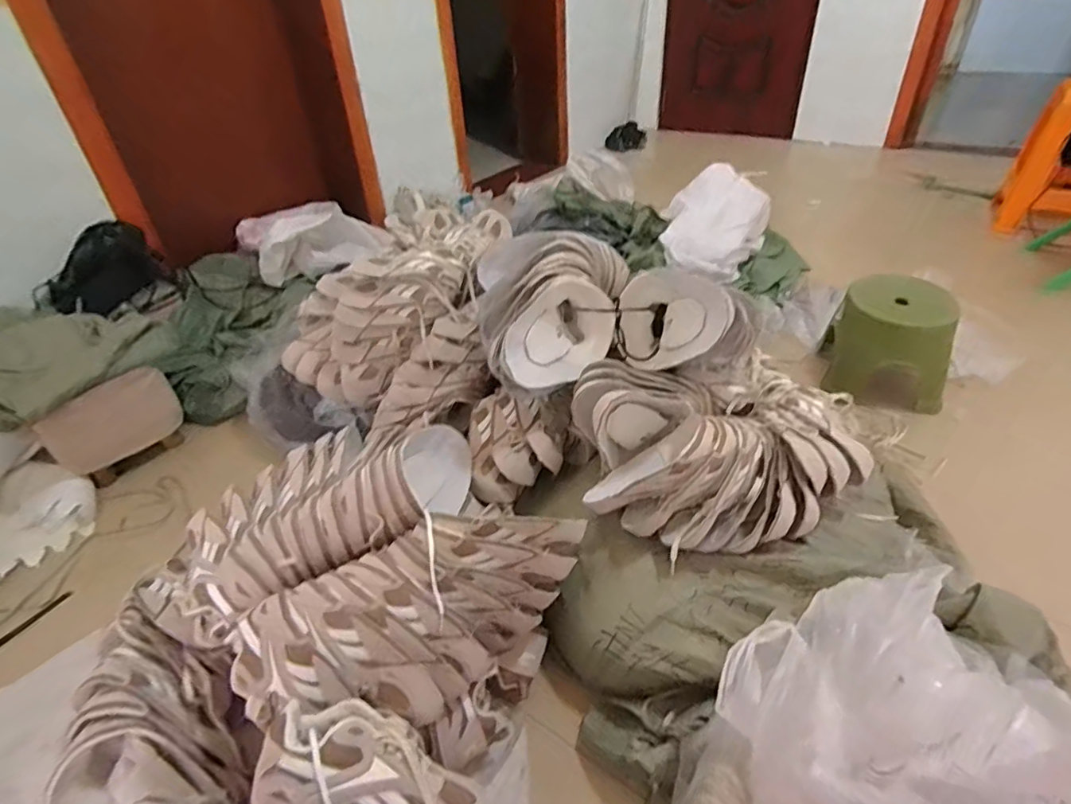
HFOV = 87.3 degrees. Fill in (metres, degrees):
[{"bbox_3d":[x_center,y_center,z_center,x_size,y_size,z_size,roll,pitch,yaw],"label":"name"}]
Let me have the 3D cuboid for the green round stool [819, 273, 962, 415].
[{"bbox_3d":[0.852,-0.145,1.353,0.251,0.254,0.212,11,40,19],"label":"green round stool"}]

